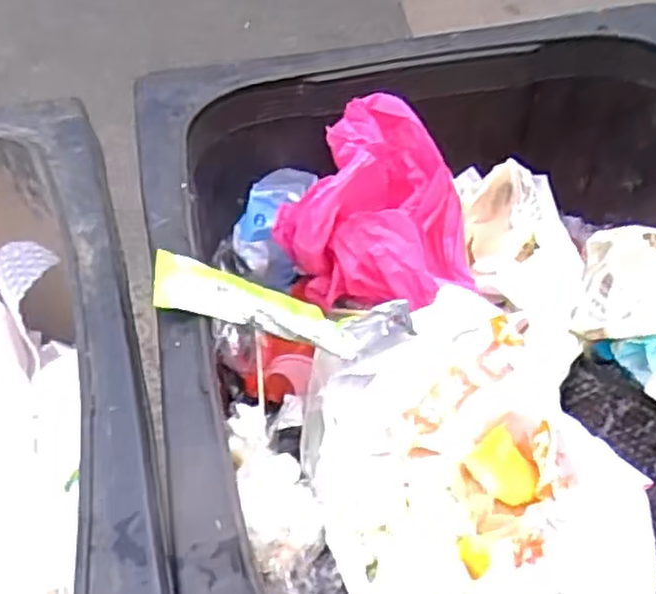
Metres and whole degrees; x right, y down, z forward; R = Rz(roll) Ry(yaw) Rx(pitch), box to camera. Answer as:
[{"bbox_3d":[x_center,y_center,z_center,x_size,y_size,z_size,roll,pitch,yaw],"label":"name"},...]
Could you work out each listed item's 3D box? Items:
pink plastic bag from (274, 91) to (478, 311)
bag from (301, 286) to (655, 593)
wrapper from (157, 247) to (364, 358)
[{"bbox_3d":[0.039,-0.089,0.671,0.172,0.126,0.143,-3,46,1],"label":"pink plastic bag"},{"bbox_3d":[0.116,0.125,0.555,0.243,0.091,0.265,-14,47,-9],"label":"bag"},{"bbox_3d":[-0.049,0.008,0.551,0.160,0.021,0.041,21,43,-19],"label":"wrapper"}]

